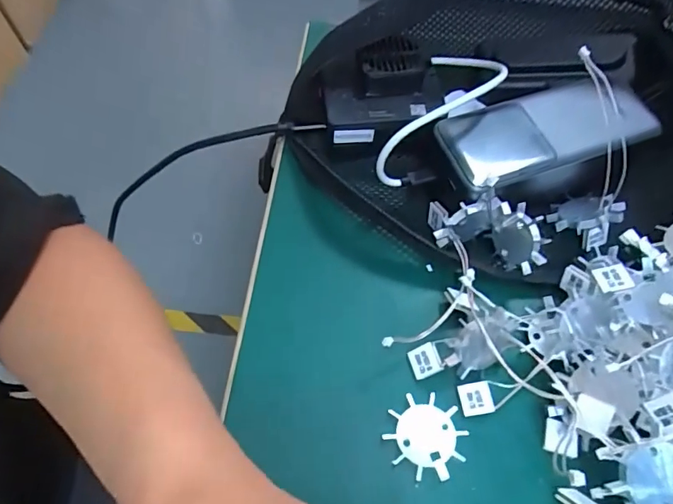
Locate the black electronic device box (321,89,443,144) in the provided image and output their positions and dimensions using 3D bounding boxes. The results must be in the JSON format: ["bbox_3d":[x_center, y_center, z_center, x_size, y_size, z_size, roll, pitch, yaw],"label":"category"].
[{"bbox_3d":[0.028,-0.086,0.316,0.070,0.037,0.034,-2,60,-3],"label":"black electronic device box"}]

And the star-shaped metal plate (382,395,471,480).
[{"bbox_3d":[0.045,0.092,0.240,0.037,0.004,0.037,31,64,15],"label":"star-shaped metal plate"}]

